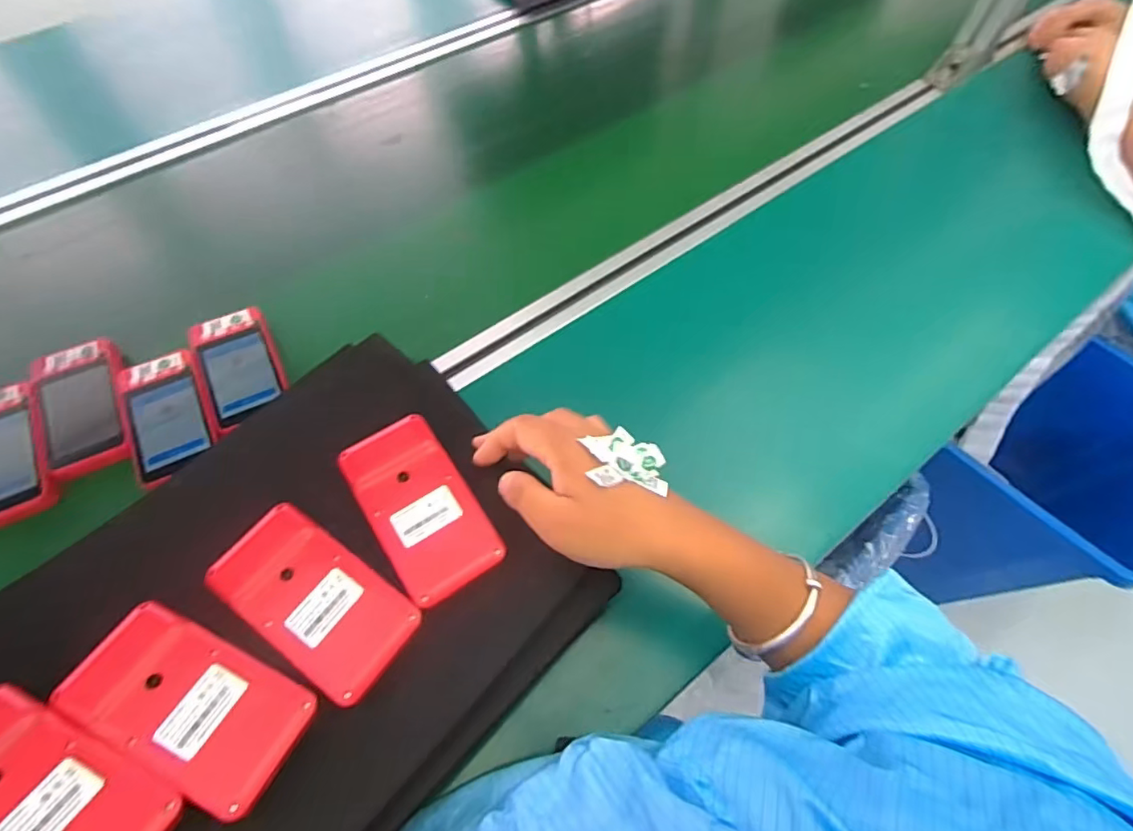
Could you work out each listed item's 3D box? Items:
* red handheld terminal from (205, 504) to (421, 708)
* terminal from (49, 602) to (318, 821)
[{"bbox_3d":[-0.149,0.107,0.334,0.118,0.011,0.060,33,66,14],"label":"red handheld terminal"},{"bbox_3d":[-0.200,0.151,0.299,0.120,0.014,0.059,24,64,10],"label":"terminal"}]

